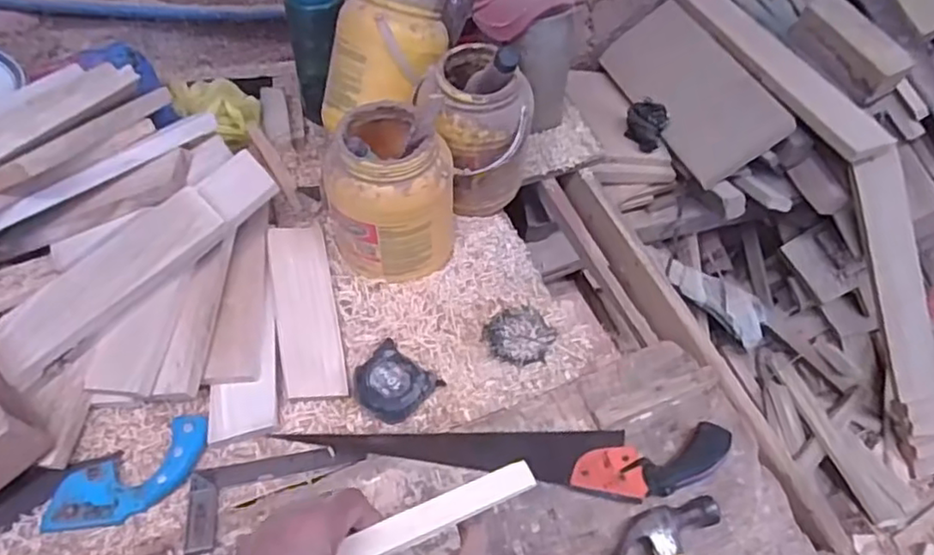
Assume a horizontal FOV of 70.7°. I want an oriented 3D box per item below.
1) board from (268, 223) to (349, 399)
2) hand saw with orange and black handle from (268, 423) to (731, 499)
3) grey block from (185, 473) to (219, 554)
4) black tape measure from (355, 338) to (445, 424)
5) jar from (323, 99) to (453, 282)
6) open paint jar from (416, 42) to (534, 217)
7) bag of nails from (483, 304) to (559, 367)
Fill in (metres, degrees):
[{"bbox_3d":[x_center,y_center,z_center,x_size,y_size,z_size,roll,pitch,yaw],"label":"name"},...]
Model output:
[{"bbox_3d":[-0.202,0.039,0.829,0.074,0.010,0.229,-7,69,-16],"label":"board"},{"bbox_3d":[0.043,0.199,0.726,0.478,0.024,0.084,-1,48,2],"label":"hand saw with orange and black handle"},{"bbox_3d":[-0.283,0.251,0.704,0.031,0.011,0.089,-12,49,-8],"label":"grey block"},{"bbox_3d":[-0.088,0.126,0.789,0.092,0.036,0.086,23,53,22],"label":"black tape measure"},{"bbox_3d":[-0.091,-0.114,0.848,0.142,0.208,0.155,-1,48,1],"label":"jar"},{"bbox_3d":[0.010,-0.195,0.907,0.146,0.223,0.127,3,48,5],"label":"open paint jar"},{"bbox_3d":[0.068,0.074,0.850,0.087,0.032,0.068,3,48,5],"label":"bag of nails"}]

